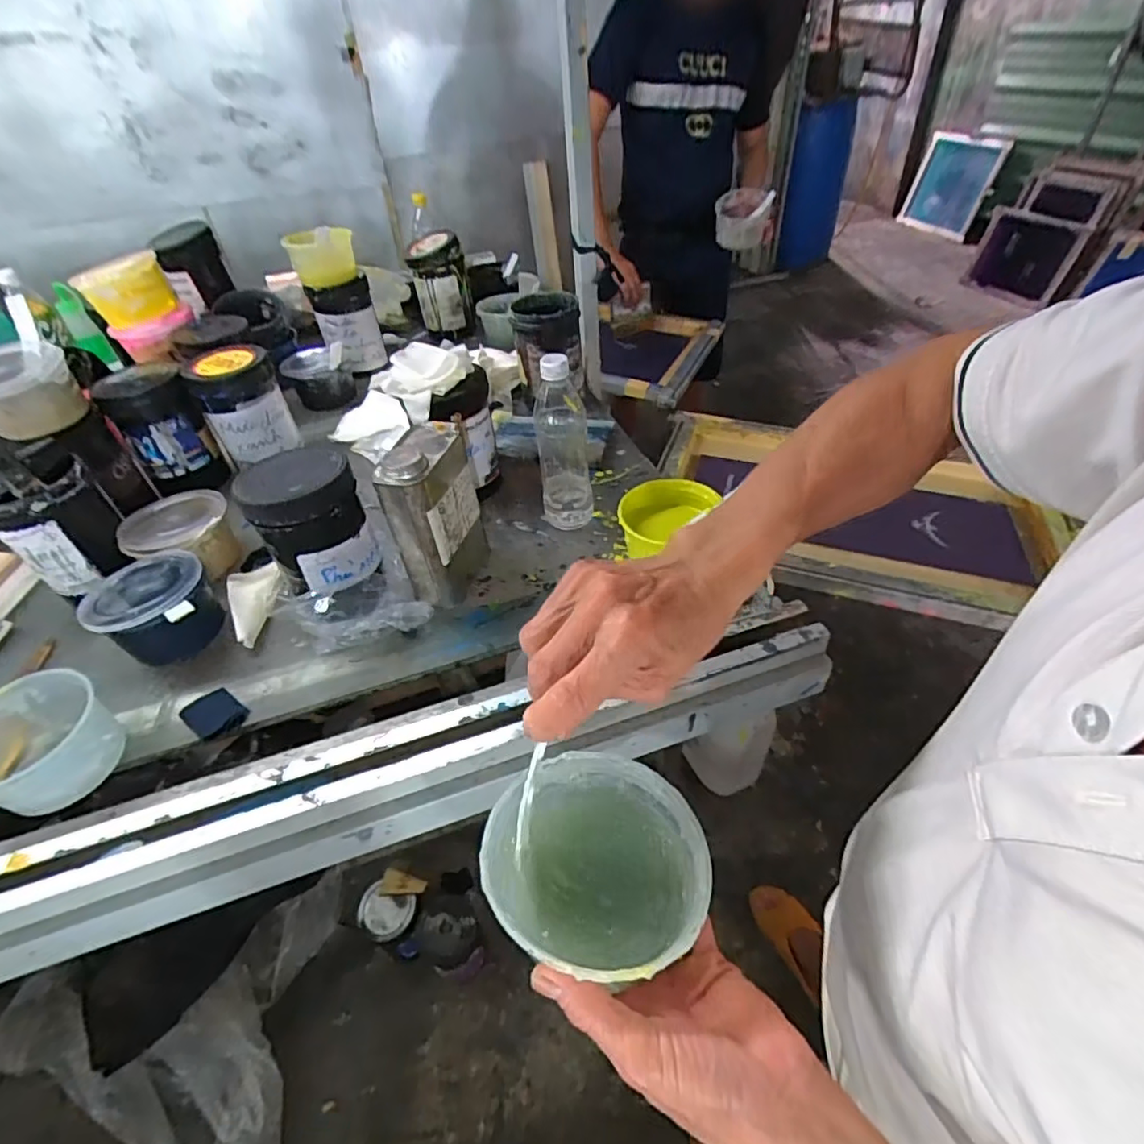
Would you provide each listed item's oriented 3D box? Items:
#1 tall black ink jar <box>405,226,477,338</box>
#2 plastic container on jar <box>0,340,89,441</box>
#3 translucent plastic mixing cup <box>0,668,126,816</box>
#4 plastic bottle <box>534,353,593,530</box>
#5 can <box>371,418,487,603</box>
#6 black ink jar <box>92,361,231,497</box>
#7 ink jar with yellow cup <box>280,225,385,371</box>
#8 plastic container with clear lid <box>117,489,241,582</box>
[{"bbox_3d":[-0.259,-0.565,1.151,0.112,0.168,0.096,-10,44,-4],"label":"tall black ink jar"},{"bbox_3d":[-0.647,-0.213,0.677,0.100,0.079,0.116,33,56,33],"label":"plastic container on jar"},{"bbox_3d":[-0.474,0.152,0.519,0.115,0.064,0.105,-3,44,3],"label":"translucent plastic mixing cup"},{"bbox_3d":[-0.012,-0.155,0.674,0.059,0.201,0.073,-3,44,2],"label":"plastic bottle"},{"bbox_3d":[-0.143,-0.061,0.622,0.066,0.172,0.112,9,46,15],"label":"can"},{"bbox_3d":[-0.575,-0.203,0.823,0.103,0.162,0.115,-31,49,-24],"label":"black ink jar"},{"bbox_3d":[-0.418,-0.488,1.044,0.115,0.215,0.092,-21,46,-15],"label":"ink jar with yellow cup"},{"bbox_3d":[-0.467,-0.040,0.699,0.109,0.065,0.106,-24,47,-18],"label":"plastic container with clear lid"}]

